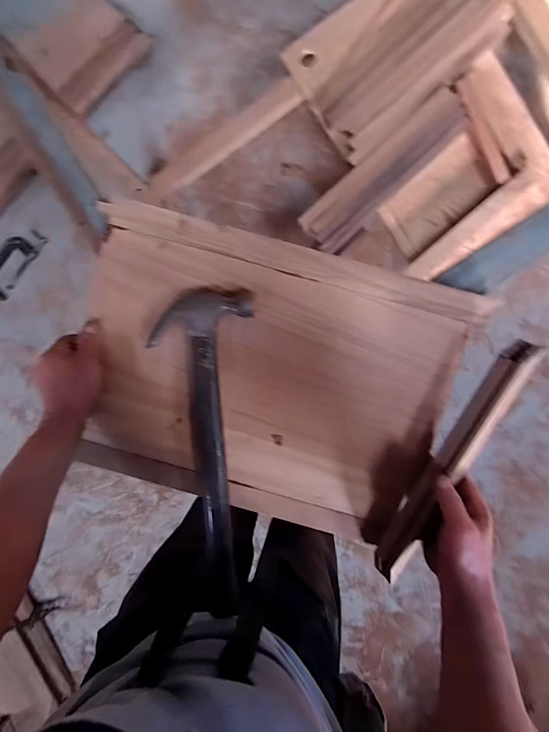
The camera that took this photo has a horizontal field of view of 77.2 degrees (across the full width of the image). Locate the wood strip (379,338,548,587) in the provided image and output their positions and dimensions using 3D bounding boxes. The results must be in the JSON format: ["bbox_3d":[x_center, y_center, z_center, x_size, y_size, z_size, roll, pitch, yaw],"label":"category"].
[{"bbox_3d":[0.207,0.114,0.402,0.037,0.023,0.314,28,100,0],"label":"wood strip"}]

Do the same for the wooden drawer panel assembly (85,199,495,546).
[{"bbox_3d":[-0.014,0.017,0.434,0.453,0.026,0.328,16,97,2],"label":"wooden drawer panel assembly"}]

